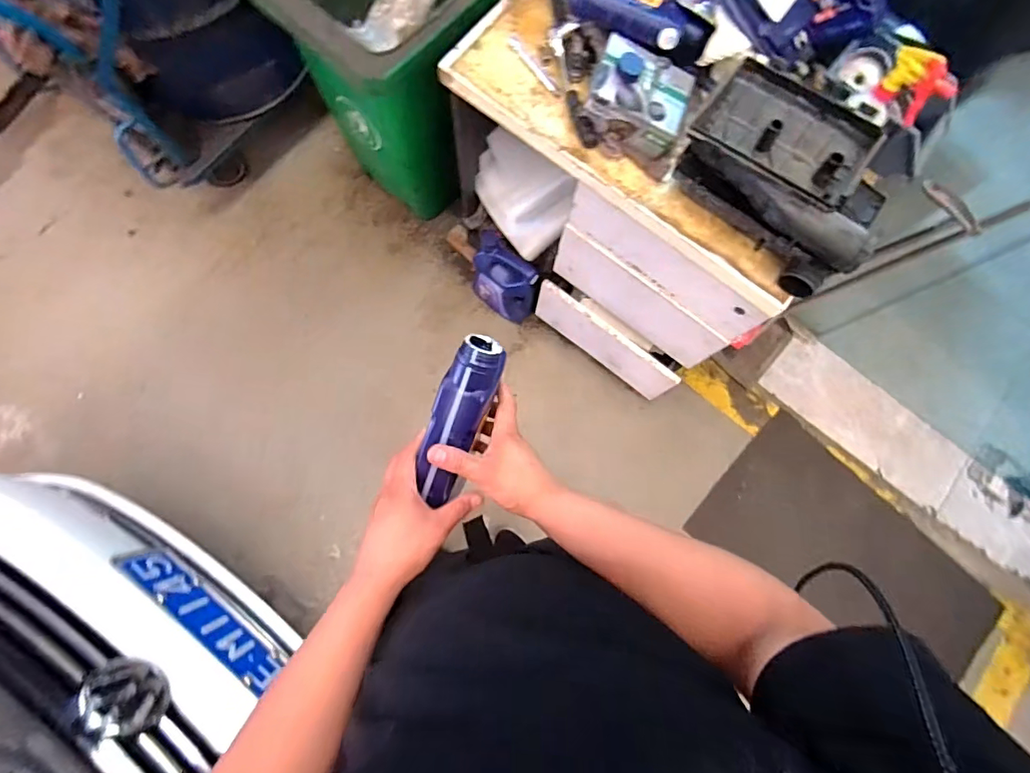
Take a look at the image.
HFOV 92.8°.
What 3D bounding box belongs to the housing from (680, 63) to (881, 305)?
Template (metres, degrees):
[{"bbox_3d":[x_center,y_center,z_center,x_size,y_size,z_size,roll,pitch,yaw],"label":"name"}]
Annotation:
[{"bbox_3d":[0.469,-0.378,0.837,0.348,0.144,0.242,41,80,6],"label":"housing"}]

